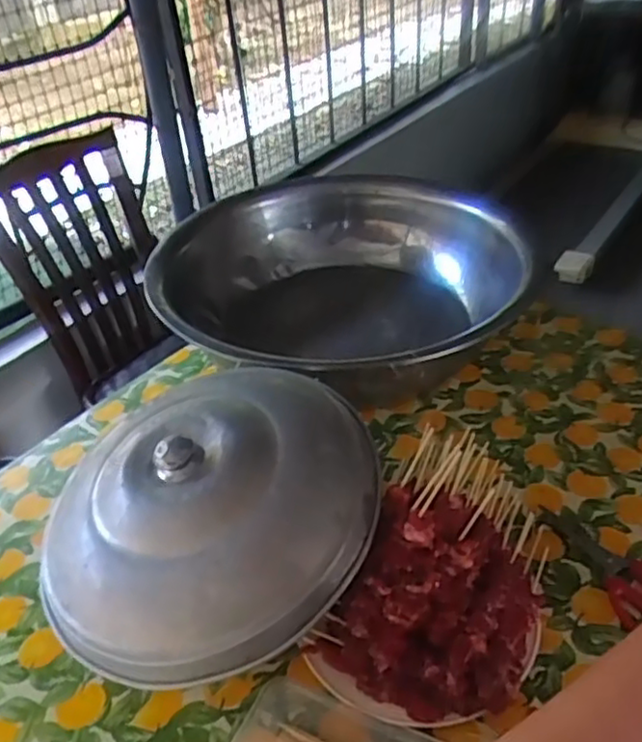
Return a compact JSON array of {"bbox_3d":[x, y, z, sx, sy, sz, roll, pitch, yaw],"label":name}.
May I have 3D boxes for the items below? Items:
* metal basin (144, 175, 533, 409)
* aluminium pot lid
[{"bbox_3d":[0.043,-0.110,1.149,0.578,0.205,0.578,-3,38,2],"label":"metal basin"},{"bbox_3d":[-0.106,0.131,0.691,0.339,0.116,0.289,-25,43,-25],"label":"aluminium pot lid"}]

